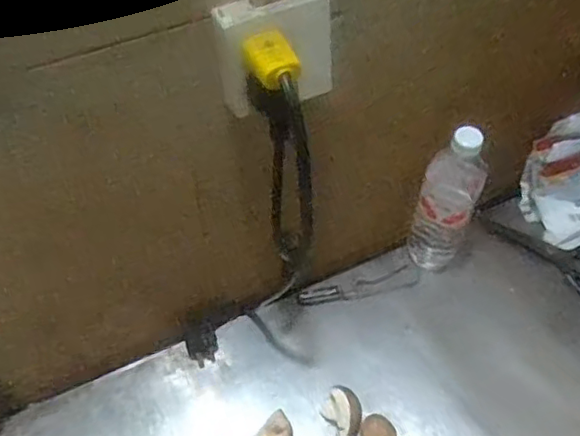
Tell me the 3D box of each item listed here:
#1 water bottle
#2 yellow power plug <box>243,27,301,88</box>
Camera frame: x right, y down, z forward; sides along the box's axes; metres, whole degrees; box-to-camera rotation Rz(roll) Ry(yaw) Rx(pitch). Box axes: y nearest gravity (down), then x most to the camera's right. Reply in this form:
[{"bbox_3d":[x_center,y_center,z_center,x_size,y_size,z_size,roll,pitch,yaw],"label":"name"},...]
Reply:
[{"bbox_3d":[0.192,-0.016,0.753,0.072,0.241,0.061,22,55,17],"label":"water bottle"},{"bbox_3d":[-0.013,-0.121,0.470,0.037,0.024,0.043,-16,68,-19],"label":"yellow power plug"}]

